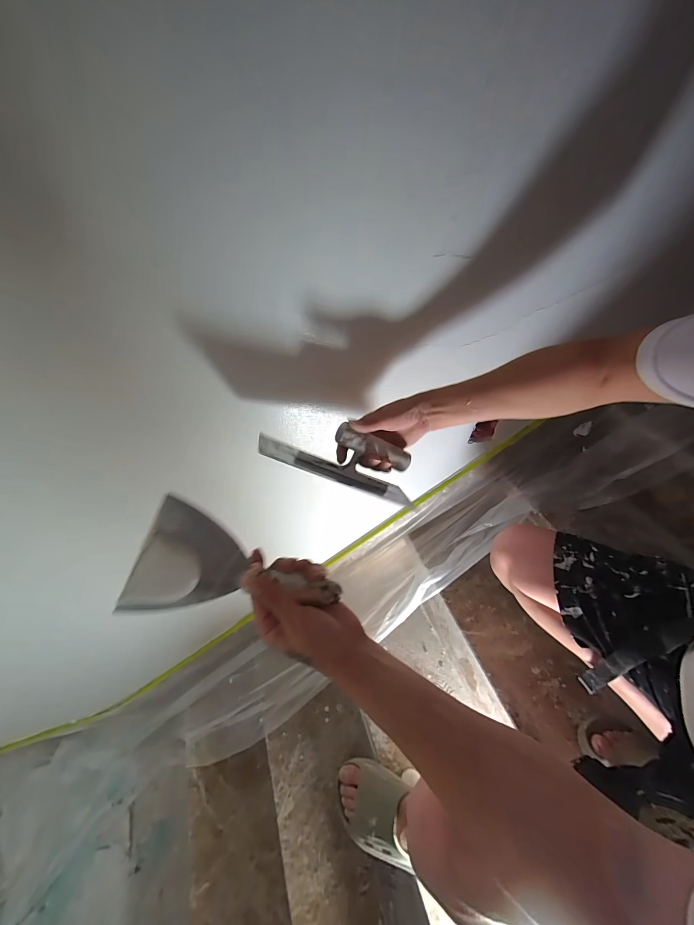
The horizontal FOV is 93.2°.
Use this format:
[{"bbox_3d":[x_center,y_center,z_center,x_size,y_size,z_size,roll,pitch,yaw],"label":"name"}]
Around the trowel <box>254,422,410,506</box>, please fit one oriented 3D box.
[{"bbox_3d":[-0.005,-0.002,0.472,0.235,0.086,0.079,12,42,-14],"label":"trowel"}]

